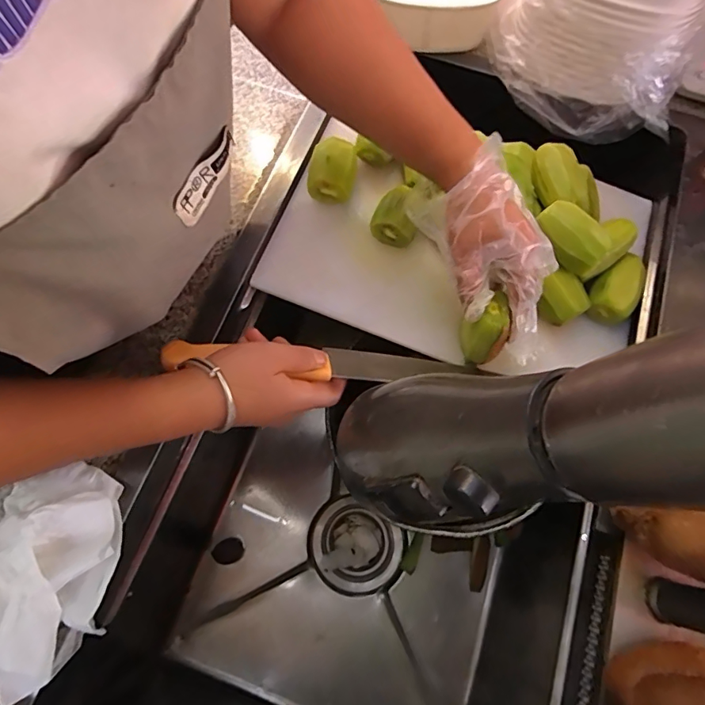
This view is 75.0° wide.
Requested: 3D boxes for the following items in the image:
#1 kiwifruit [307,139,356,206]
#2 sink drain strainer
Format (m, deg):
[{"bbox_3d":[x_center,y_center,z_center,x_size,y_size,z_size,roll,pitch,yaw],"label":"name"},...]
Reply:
[{"bbox_3d":[-0.020,-0.172,0.455,0.045,0.050,0.055,3,71,-1],"label":"kiwifruit"},{"bbox_3d":[0.001,0.244,0.570,0.114,0.050,0.098,32,73,9],"label":"sink drain strainer"}]

